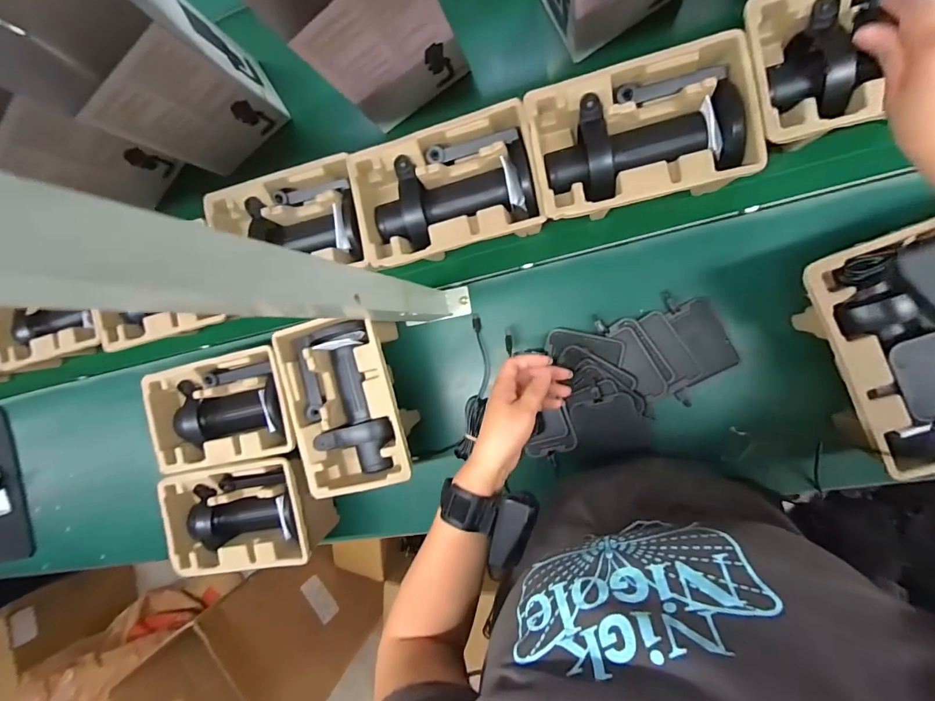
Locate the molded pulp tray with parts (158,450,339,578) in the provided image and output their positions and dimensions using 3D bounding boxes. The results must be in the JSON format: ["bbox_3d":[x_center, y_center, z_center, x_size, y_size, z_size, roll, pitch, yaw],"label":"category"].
[{"bbox_3d":[-0.321,0.233,0.640,0.236,0.081,0.147,-14,96,8],"label":"molded pulp tray with parts"}]

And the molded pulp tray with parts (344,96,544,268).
[{"bbox_3d":[-0.028,-0.194,0.549,0.214,0.075,0.143,-13,96,8],"label":"molded pulp tray with parts"}]

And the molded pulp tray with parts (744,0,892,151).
[{"bbox_3d":[0.401,-0.304,0.447,0.225,0.082,0.148,-11,96,7],"label":"molded pulp tray with parts"}]

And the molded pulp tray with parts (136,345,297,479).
[{"bbox_3d":[-0.345,0.082,0.648,0.224,0.099,0.145,-14,96,8],"label":"molded pulp tray with parts"}]

